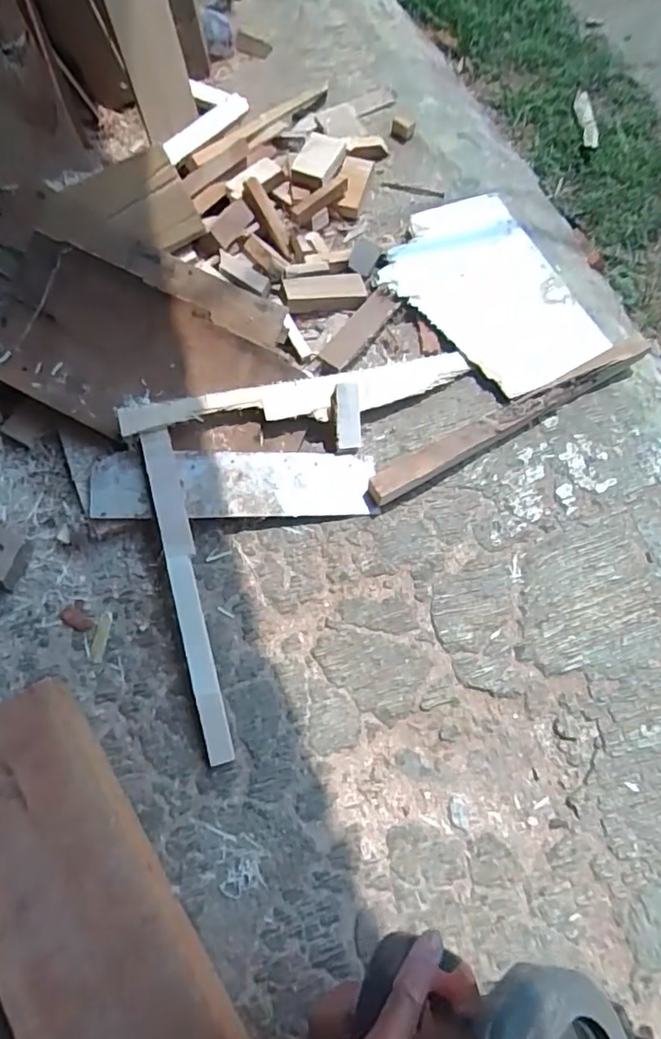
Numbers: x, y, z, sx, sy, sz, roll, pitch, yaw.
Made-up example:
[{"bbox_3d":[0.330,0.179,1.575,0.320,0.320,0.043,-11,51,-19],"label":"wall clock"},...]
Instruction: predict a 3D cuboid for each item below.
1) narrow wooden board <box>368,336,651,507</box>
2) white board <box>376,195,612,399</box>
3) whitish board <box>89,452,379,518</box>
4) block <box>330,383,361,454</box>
[{"bbox_3d":[0.234,-0.132,0.796,0.424,0.045,0.033,-29,70,-11],"label":"narrow wooden board"},{"bbox_3d":[0.226,-0.331,0.882,0.242,0.013,0.330,-26,74,-16],"label":"white board"},{"bbox_3d":[-0.117,-0.043,0.754,0.344,0.013,0.082,0,79,-9],"label":"whitish board"},{"bbox_3d":[0.020,-0.127,0.761,0.033,0.084,0.016,-5,27,-2],"label":"block"}]

